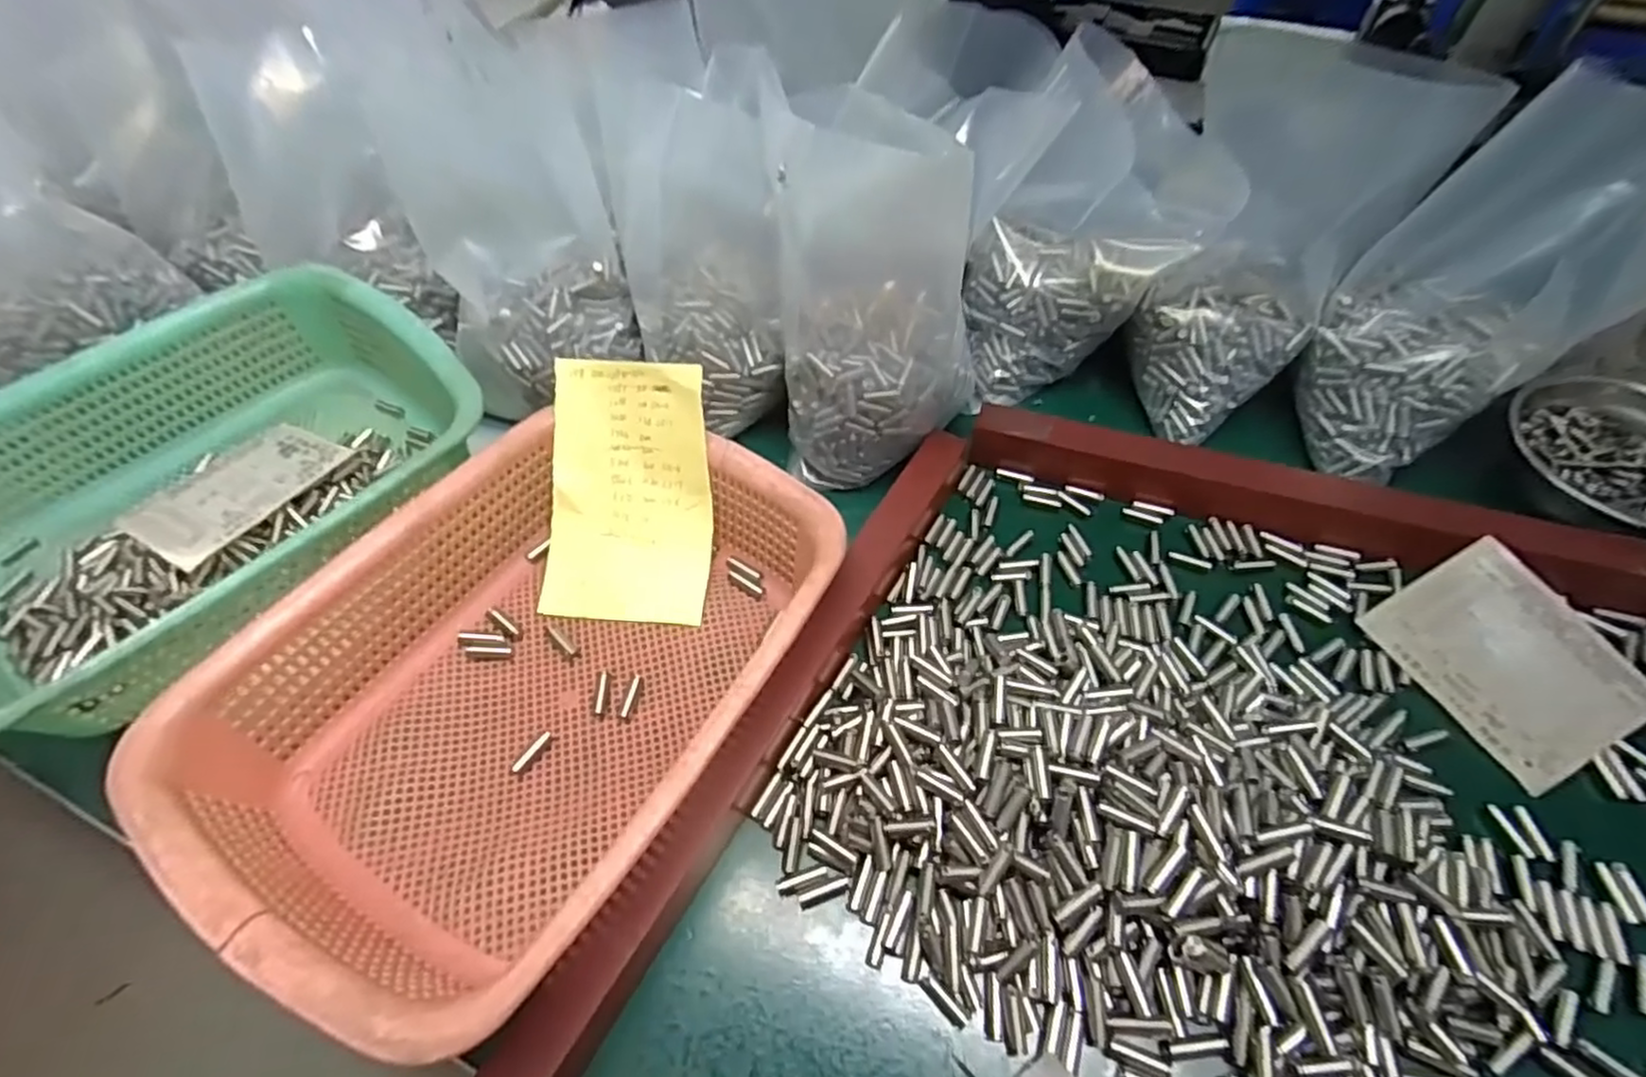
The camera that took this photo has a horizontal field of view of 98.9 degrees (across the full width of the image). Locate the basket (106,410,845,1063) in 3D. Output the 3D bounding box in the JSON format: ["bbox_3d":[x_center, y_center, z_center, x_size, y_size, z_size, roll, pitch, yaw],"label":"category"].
[{"bbox_3d":[-0.138,0.065,0.360,0.219,0.097,0.294,25,59,21],"label":"basket"}]

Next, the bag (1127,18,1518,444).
[{"bbox_3d":[0.269,-0.165,0.438,0.142,0.208,0.104,25,59,21],"label":"bag"}]

